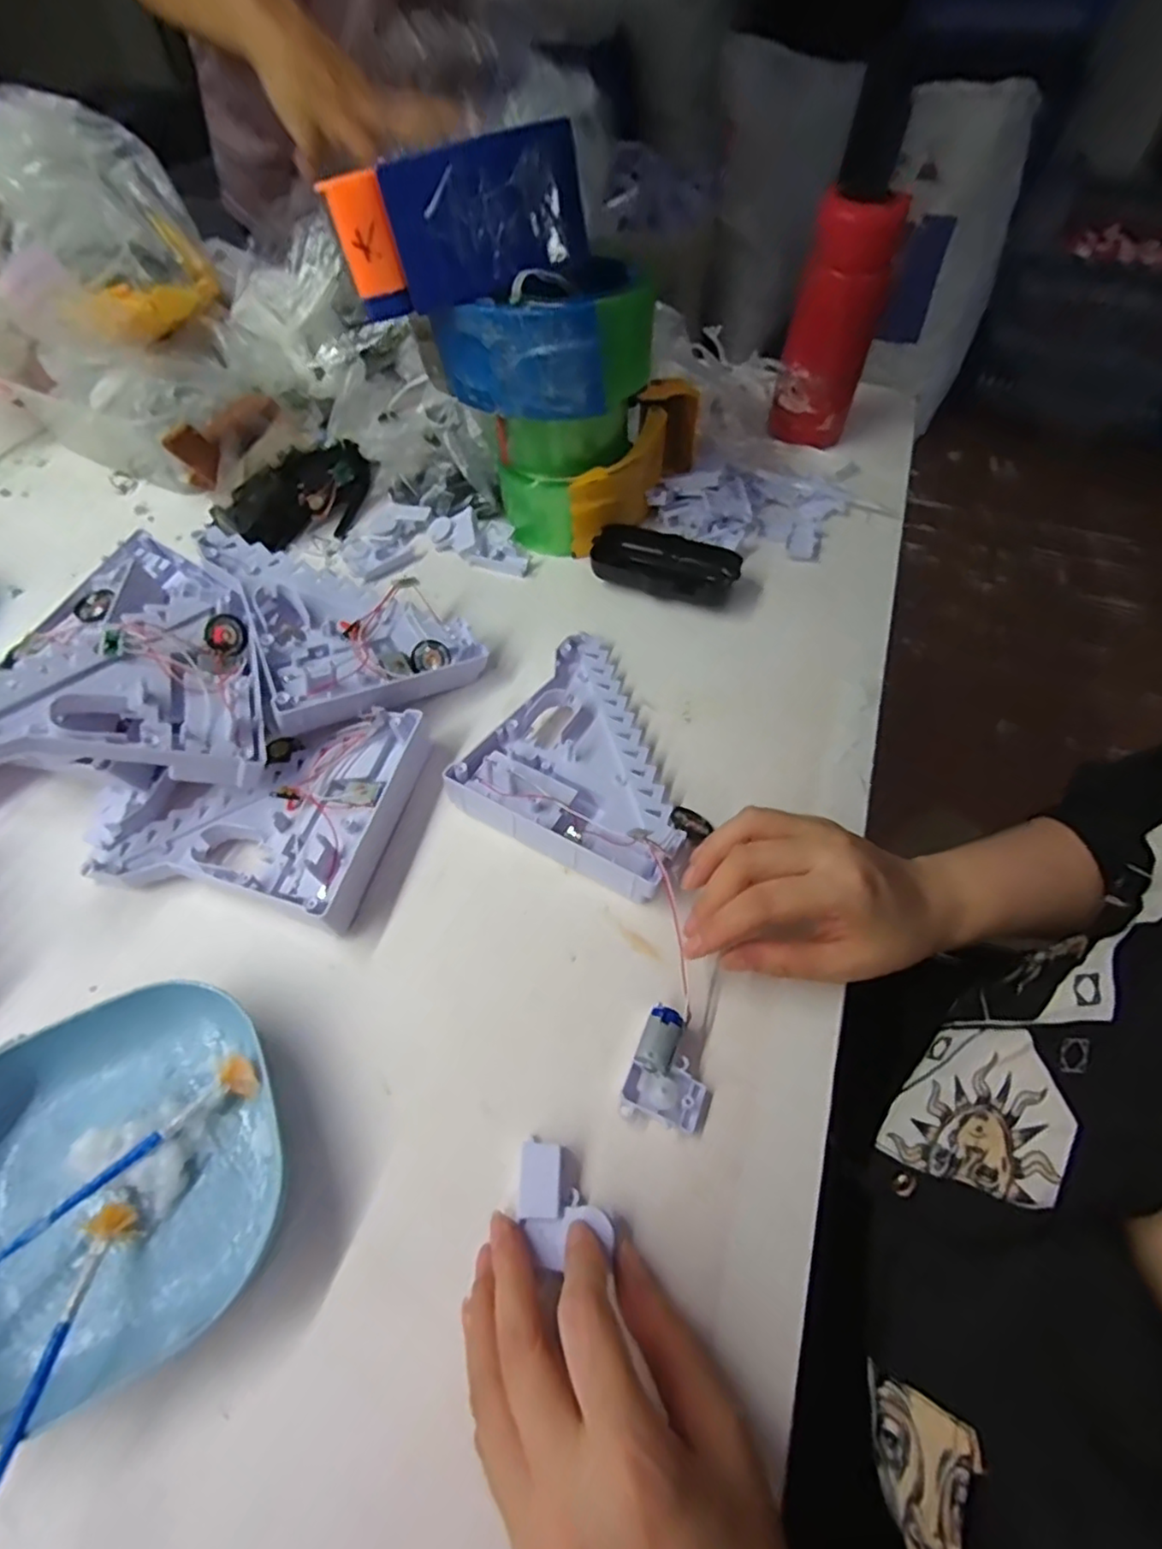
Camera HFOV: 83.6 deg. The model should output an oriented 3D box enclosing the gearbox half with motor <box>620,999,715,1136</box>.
[{"bbox_3d":[0.043,0.137,0.299,0.038,0.021,0.048,20,58,14],"label":"gearbox half with motor"}]

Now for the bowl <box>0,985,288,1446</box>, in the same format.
[{"bbox_3d":[-0.199,0.170,0.271,0.133,0.030,0.139,-22,58,-14],"label":"bowl"}]

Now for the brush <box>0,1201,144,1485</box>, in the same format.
[{"bbox_3d":[-0.186,0.214,0.221,0.015,0.013,0.122,-3,36,-1],"label":"brush"}]

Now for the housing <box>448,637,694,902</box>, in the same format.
[{"bbox_3d":[0.015,-0.015,0.398,0.133,0.028,0.151,25,59,17],"label":"housing"}]

